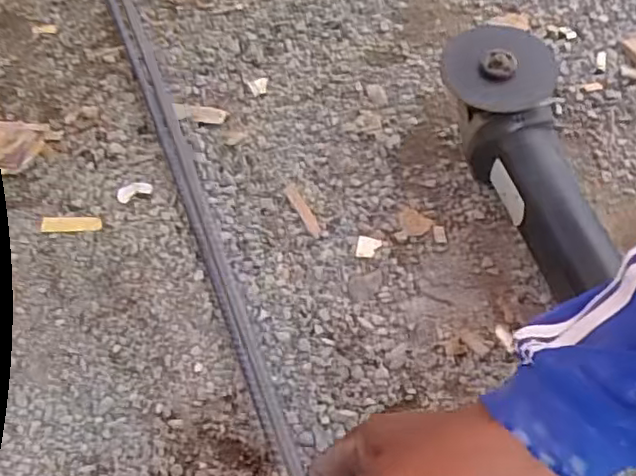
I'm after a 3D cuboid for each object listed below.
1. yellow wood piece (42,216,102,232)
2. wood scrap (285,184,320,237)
[{"bbox_3d":[-0.230,-0.014,0.577,0.058,0.004,0.016,1,58,3],"label":"yellow wood piece"},{"bbox_3d":[-0.014,-0.027,0.578,0.011,0.004,0.063,-24,60,-12],"label":"wood scrap"}]

